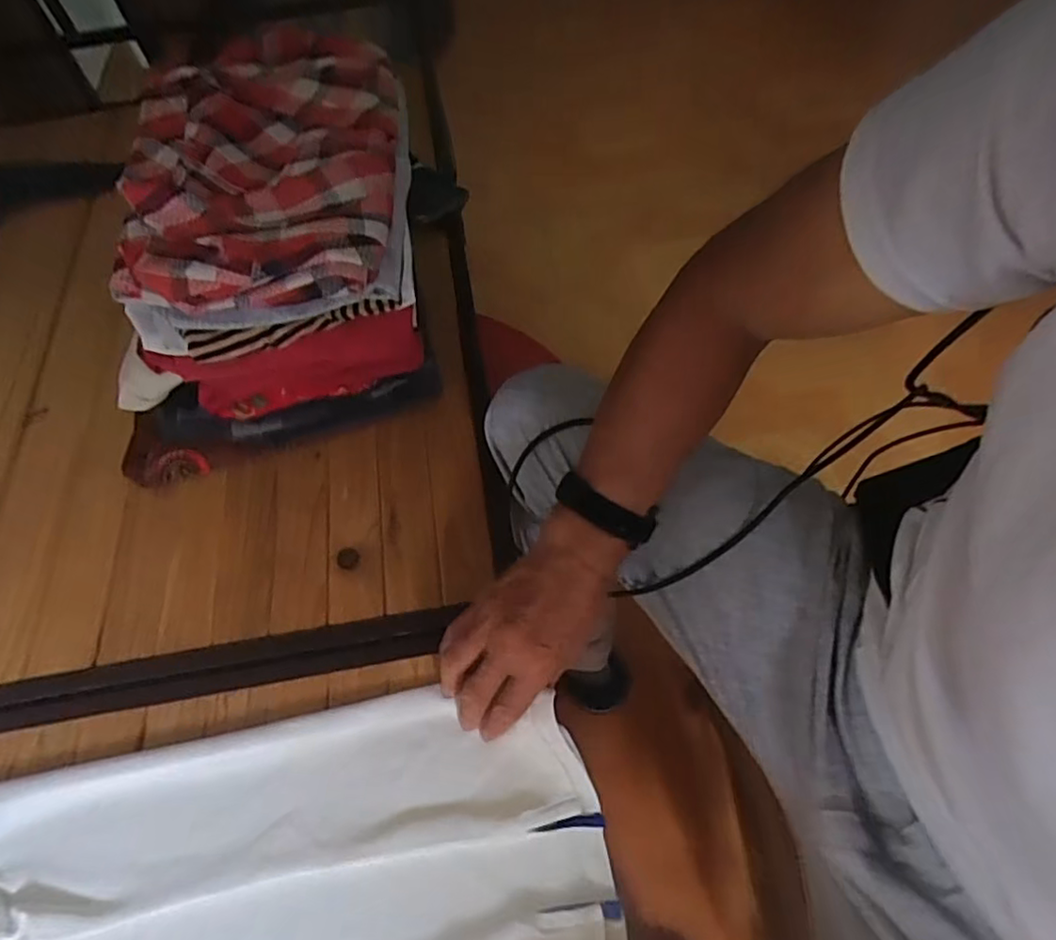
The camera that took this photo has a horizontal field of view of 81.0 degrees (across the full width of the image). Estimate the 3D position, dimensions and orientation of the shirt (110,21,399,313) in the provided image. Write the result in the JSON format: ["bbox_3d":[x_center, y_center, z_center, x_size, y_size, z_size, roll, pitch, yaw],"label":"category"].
[{"bbox_3d":[-0.220,-0.263,0.514,0.211,0.039,0.312,-4,60,1],"label":"shirt"}]

